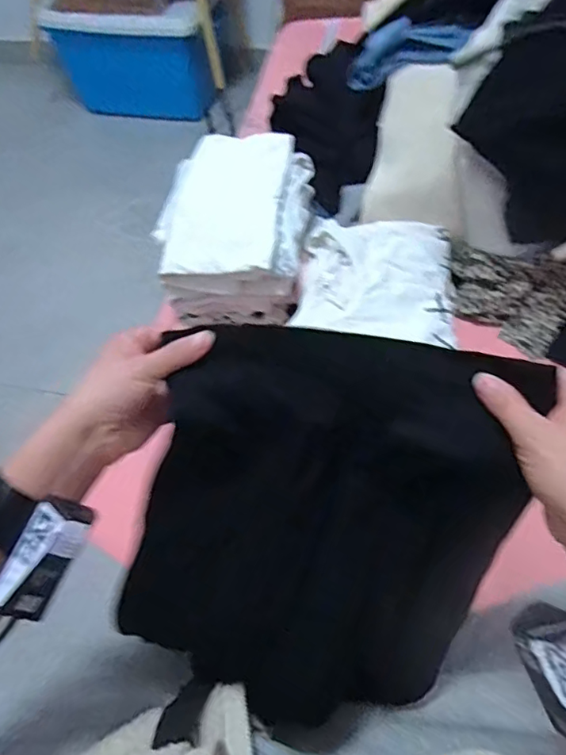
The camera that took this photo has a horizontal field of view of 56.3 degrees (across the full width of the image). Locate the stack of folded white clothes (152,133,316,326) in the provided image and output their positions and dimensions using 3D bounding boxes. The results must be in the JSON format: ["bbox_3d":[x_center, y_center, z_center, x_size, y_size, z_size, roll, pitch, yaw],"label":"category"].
[{"bbox_3d":[-0.071,-0.240,0.805,0.211,0.111,0.277,4,56,8],"label":"stack of folded white clothes"}]

